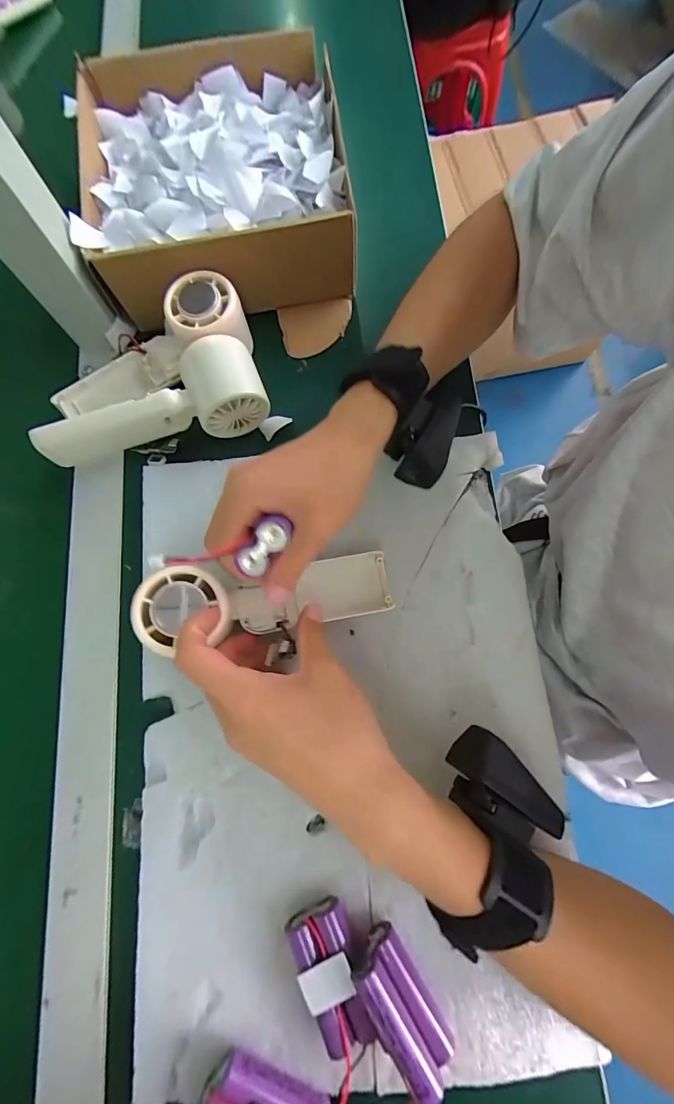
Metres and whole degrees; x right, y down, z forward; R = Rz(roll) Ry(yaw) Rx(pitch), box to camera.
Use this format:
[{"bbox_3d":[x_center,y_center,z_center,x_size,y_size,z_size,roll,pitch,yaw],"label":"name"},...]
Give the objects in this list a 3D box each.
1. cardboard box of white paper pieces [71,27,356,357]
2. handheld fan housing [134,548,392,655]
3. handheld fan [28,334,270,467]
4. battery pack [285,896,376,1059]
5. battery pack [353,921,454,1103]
[{"bbox_3d":[-0.100,-0.319,0.349,0.209,0.073,0.221,-5,77,0],"label":"cardboard box of white paper pieces"},{"bbox_3d":[-0.043,0.030,0.268,0.166,0.023,0.046,-5,76,-21],"label":"handheld fan housing"},{"bbox_3d":[-0.138,-0.114,0.308,0.161,0.049,0.057,-13,77,-2],"label":"handheld fan"},{"bbox_3d":[-0.003,0.249,0.237,0.031,0.022,0.065,-24,78,-5],"label":"battery pack"},{"bbox_3d":[0.035,0.258,0.227,0.019,0.039,0.066,-39,76,29],"label":"battery pack"}]

